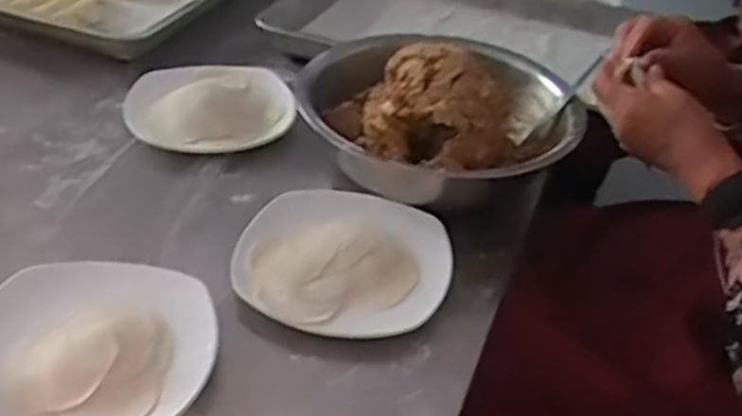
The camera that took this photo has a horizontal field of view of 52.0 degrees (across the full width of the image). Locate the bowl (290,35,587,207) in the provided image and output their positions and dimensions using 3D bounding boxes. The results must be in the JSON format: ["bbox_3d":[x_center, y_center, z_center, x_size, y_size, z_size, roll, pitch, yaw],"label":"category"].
[{"bbox_3d":[0.069,-0.092,0.795,0.279,0.131,0.248,3,37,-4],"label":"bowl"}]

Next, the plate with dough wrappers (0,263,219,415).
[{"bbox_3d":[-0.205,0.100,0.554,0.171,0.044,0.157,2,35,-5],"label":"plate with dough wrappers"}]

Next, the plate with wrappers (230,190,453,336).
[{"bbox_3d":[-0.023,0.041,0.676,0.182,0.035,0.184,4,35,-3],"label":"plate with wrappers"}]

